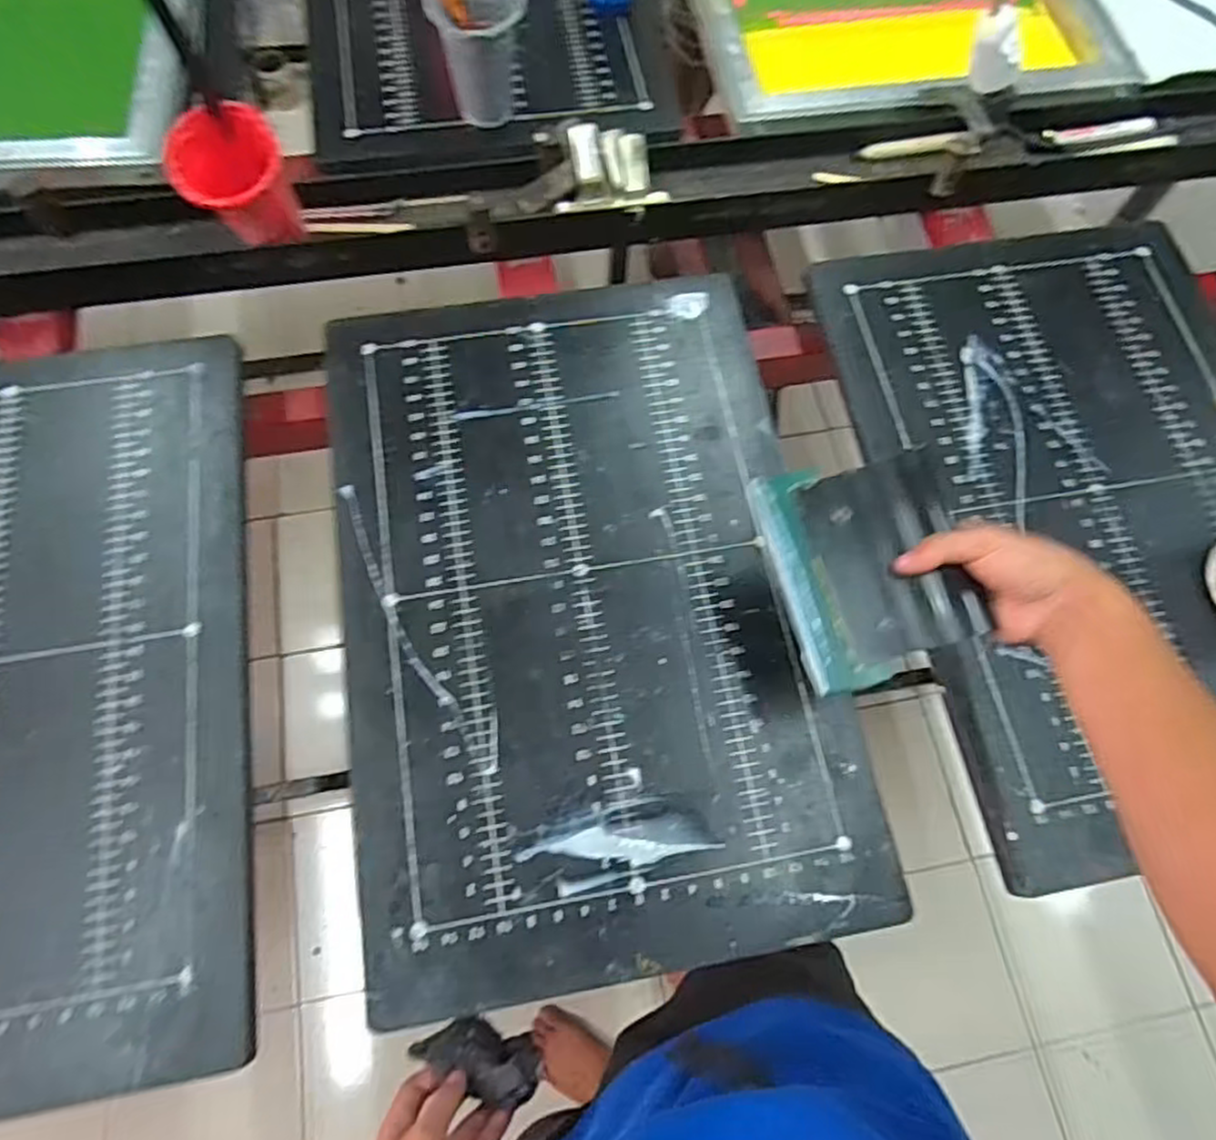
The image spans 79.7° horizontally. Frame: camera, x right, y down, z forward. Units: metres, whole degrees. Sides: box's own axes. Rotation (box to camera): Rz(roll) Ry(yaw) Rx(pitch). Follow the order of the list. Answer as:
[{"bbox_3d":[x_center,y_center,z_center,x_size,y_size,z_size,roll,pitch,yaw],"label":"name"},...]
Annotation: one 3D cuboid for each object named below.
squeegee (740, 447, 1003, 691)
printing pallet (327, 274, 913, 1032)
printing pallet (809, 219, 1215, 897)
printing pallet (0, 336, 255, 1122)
[{"bbox_3d":[0.190,-0.006,0.524,0.138,0.029,0.157,-14,71,-7],"label":"squeegee"},{"bbox_3d":[-0.022,0.009,0.611,0.385,0.015,0.587,-9,71,-5],"label":"printing pallet"},{"bbox_3d":[0.472,-0.072,0.657,0.442,0.020,0.591,-9,71,-5],"label":"printing pallet"},{"bbox_3d":[-0.481,0.088,0.560,0.383,0.020,0.577,-9,71,-6],"label":"printing pallet"}]

